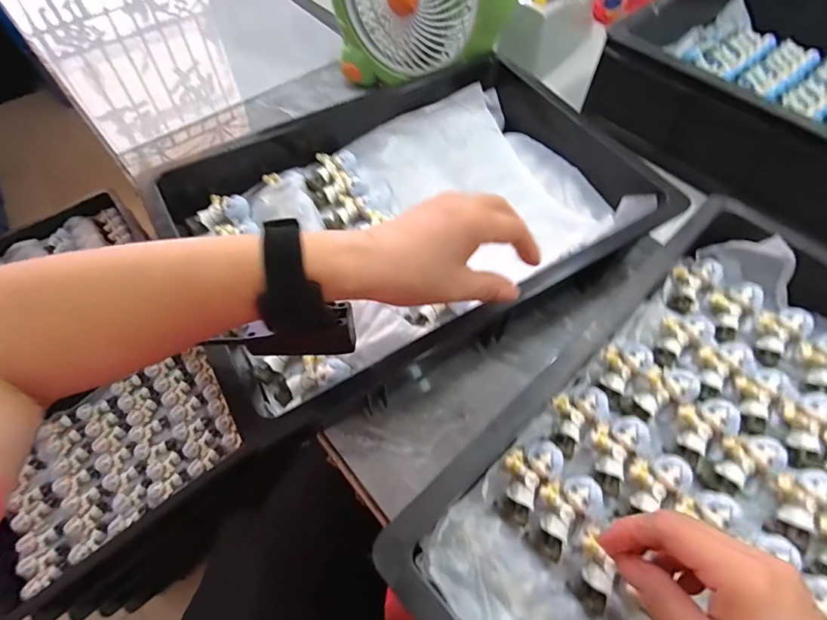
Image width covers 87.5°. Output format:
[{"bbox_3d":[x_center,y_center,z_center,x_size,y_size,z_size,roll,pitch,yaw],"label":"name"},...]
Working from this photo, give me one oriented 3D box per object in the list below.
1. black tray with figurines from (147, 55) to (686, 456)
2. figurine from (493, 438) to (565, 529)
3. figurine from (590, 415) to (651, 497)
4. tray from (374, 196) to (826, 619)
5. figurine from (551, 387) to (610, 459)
[{"bbox_3d":[0.011,-0.102,0.463,0.468,0.094,0.313,-29,64,-16],"label":"black tray with figurines"},{"bbox_3d":[0.084,0.126,0.324,0.036,0.017,0.064,31,84,16],"label":"figurine"},{"bbox_3d":[0.158,0.109,0.339,0.039,0.026,0.056,40,67,20],"label":"figurine"},{"bbox_3d":[0.244,0.133,0.326,0.459,0.095,0.307,-39,67,-21],"label":"tray"},{"bbox_3d":[0.130,0.088,0.353,0.057,0.027,0.036,-37,67,-20],"label":"figurine"}]

